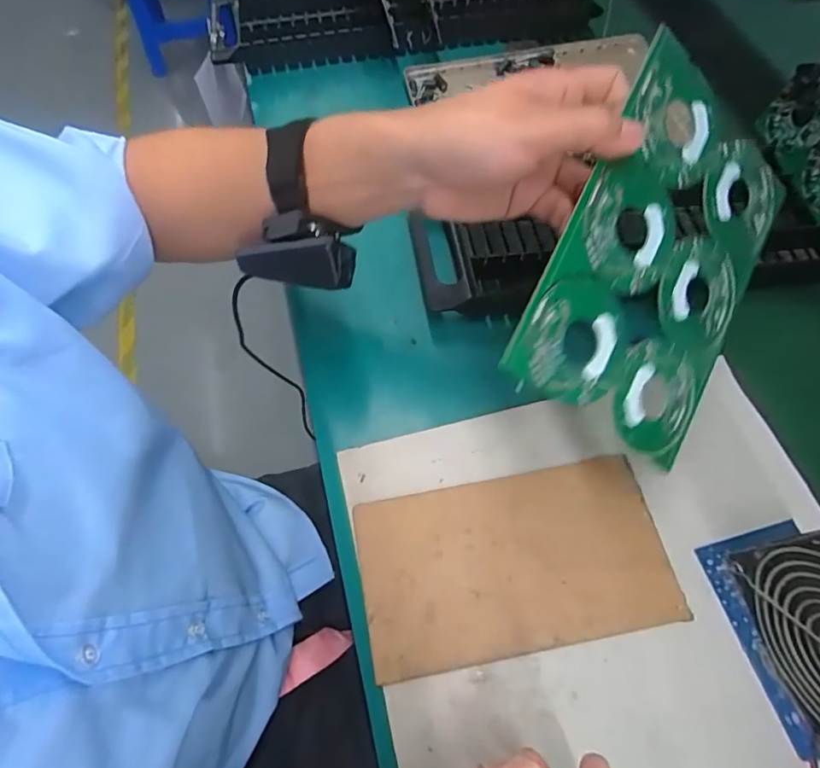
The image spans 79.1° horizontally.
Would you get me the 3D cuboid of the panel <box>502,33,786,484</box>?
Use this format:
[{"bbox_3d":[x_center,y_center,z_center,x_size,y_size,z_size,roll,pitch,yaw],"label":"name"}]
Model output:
[{"bbox_3d":[0.151,-0.071,0.293,0.145,0.007,0.209,29,83,-25],"label":"panel"}]

